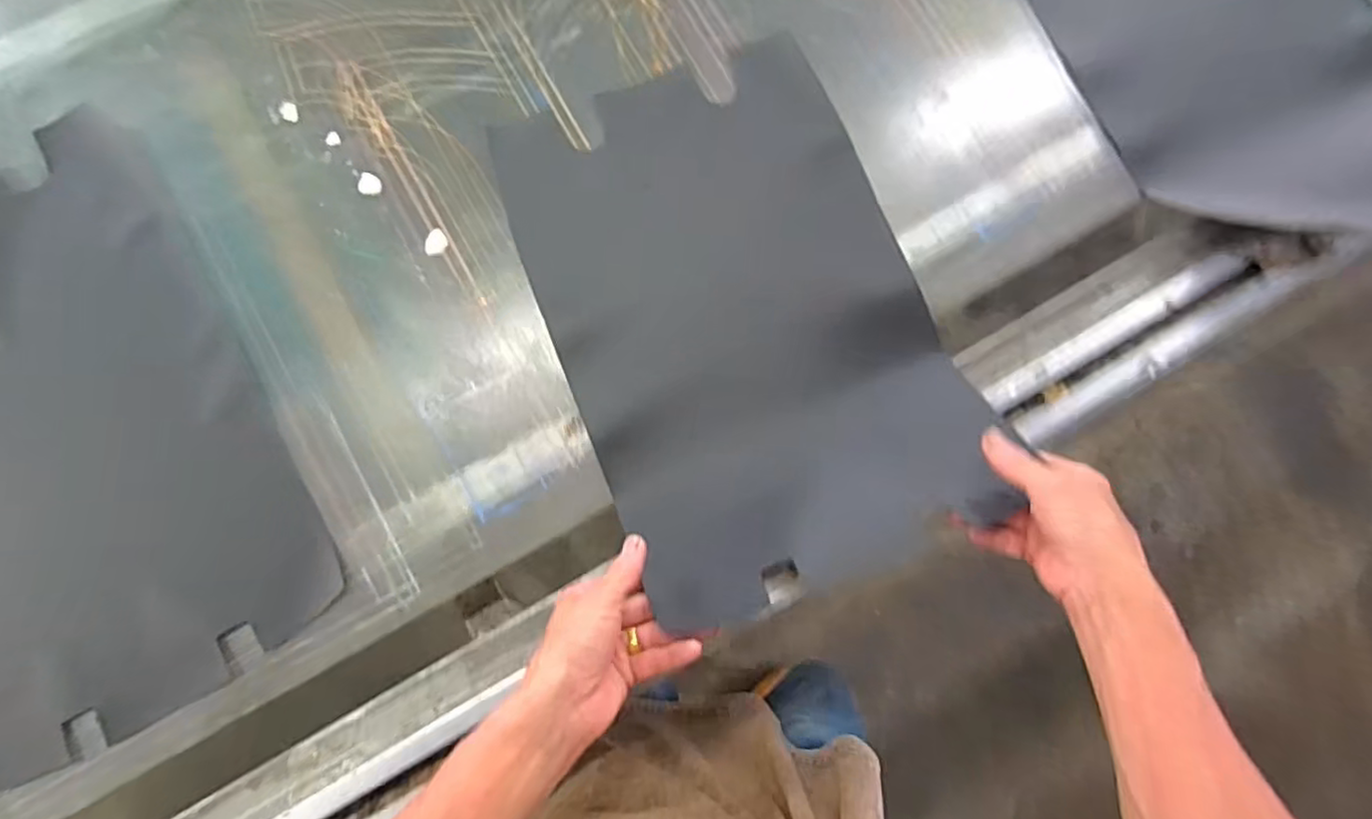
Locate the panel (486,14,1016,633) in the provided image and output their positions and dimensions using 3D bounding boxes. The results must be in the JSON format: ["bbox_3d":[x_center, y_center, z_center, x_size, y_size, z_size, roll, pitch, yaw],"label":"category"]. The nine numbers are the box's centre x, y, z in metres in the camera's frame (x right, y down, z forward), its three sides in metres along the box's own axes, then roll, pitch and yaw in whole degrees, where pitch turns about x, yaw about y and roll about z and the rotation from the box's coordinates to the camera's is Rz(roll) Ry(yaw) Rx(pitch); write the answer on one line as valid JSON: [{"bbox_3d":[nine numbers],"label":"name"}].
[{"bbox_3d":[0.047,-0.083,0.530,0.299,0.076,0.443,-20,85,-6],"label":"panel"}]

